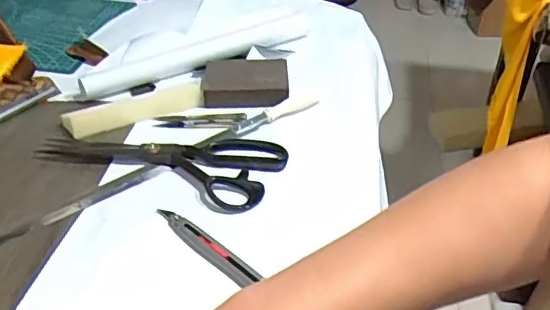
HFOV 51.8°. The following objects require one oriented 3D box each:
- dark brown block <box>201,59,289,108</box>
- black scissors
[{"bbox_3d":[-0.033,-0.087,0.662,0.095,0.027,0.071,1,38,0],"label":"dark brown block"},{"bbox_3d":[-0.114,0.013,0.554,0.243,0.016,0.087,3,38,2],"label":"black scissors"}]

